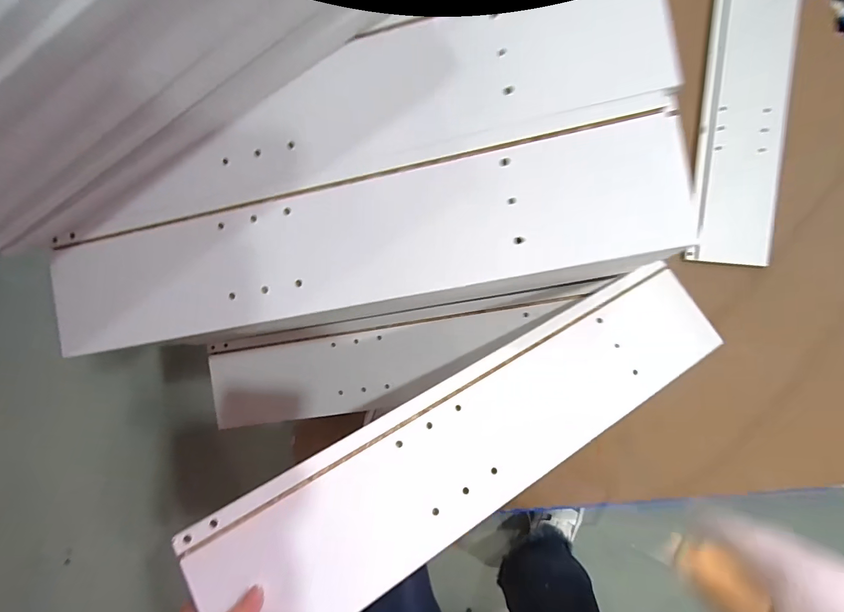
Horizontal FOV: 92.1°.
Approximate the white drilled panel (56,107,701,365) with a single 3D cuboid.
[{"bbox_3d":[-0.067,-0.047,0.347,0.547,0.015,0.108,-10,88,8],"label":"white drilled panel"}]

